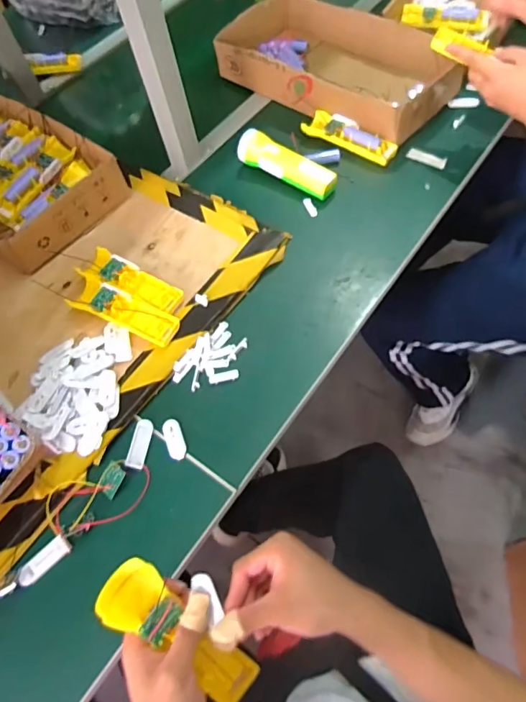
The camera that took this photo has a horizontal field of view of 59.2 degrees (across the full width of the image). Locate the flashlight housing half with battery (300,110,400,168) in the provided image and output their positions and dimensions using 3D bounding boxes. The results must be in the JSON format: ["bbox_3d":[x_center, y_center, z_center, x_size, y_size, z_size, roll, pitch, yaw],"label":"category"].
[{"bbox_3d":[0.144,-0.354,0.769,0.161,0.027,0.050,32,68,17],"label":"flashlight housing half with battery"}]

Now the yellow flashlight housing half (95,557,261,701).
[{"bbox_3d":[-0.070,0.254,0.408,0.051,0.027,0.169,-45,104,-19],"label":"yellow flashlight housing half"}]

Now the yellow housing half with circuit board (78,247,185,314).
[{"bbox_3d":[-0.181,-0.096,0.649,0.157,0.024,0.046,26,67,15],"label":"yellow housing half with circuit board"}]

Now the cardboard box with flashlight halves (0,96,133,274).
[{"bbox_3d":[-0.443,-0.313,0.757,0.432,0.076,0.220,36,70,19],"label":"cardboard box with flashlight halves"}]

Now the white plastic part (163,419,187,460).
[{"bbox_3d":[-0.106,0.105,0.556,0.021,0.005,0.050,-18,64,-7],"label":"white plastic part"}]

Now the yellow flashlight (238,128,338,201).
[{"bbox_3d":[0.035,-0.292,0.733,0.170,0.046,0.041,31,68,18],"label":"yellow flashlight"}]

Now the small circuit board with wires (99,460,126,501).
[{"bbox_3d":[-0.171,0.146,0.523,0.023,0.004,0.036,31,74,-18],"label":"small circuit board with wires"}]

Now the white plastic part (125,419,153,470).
[{"bbox_3d":[-0.148,0.110,0.554,0.023,0.007,0.060,9,64,7],"label":"white plastic part"}]

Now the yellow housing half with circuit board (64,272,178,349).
[{"bbox_3d":[-0.186,-0.055,0.625,0.160,0.023,0.050,22,66,13],"label":"yellow housing half with circuit board"}]

